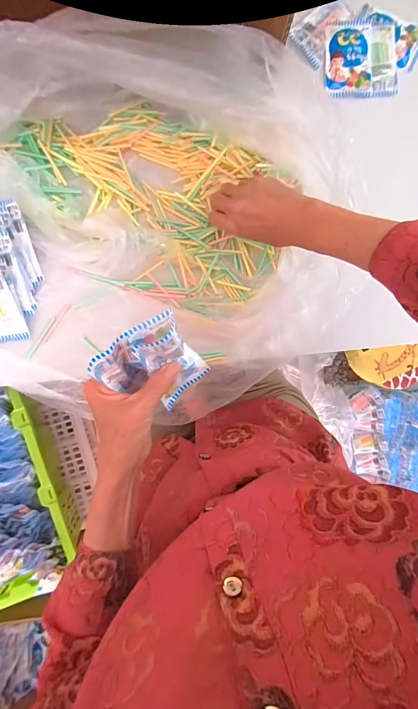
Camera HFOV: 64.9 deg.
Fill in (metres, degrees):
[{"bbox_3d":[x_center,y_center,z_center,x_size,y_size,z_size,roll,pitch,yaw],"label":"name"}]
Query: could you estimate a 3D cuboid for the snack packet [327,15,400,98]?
[{"bbox_3d":[0.222,-0.428,0.476,0.107,0.015,0.106,-6,88,-4],"label":"snack packet"}]

